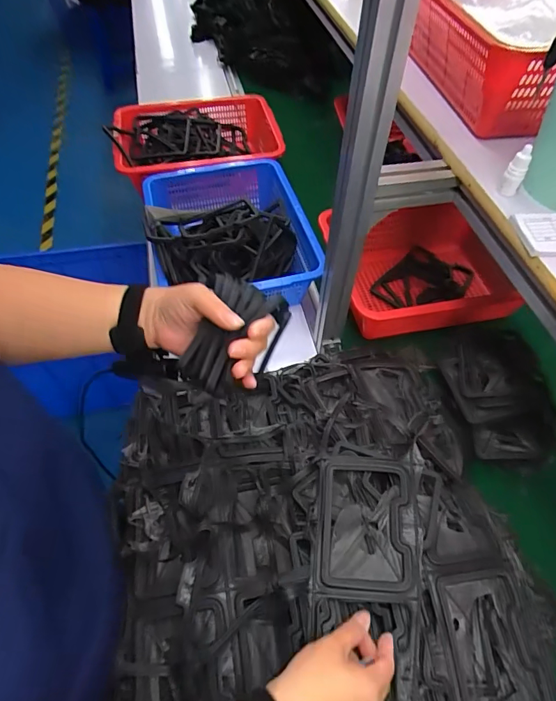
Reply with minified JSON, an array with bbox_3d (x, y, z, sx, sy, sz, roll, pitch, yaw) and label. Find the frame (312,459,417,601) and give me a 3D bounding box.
[{"bbox_3d":[0.109,0.219,0.549,0.121,0.012,0.164,3,58,7],"label":"frame"}]

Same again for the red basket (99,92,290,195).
[{"bbox_3d":[-0.199,-0.519,1.118,0.404,0.104,0.314,-9,55,-8],"label":"red basket"}]

